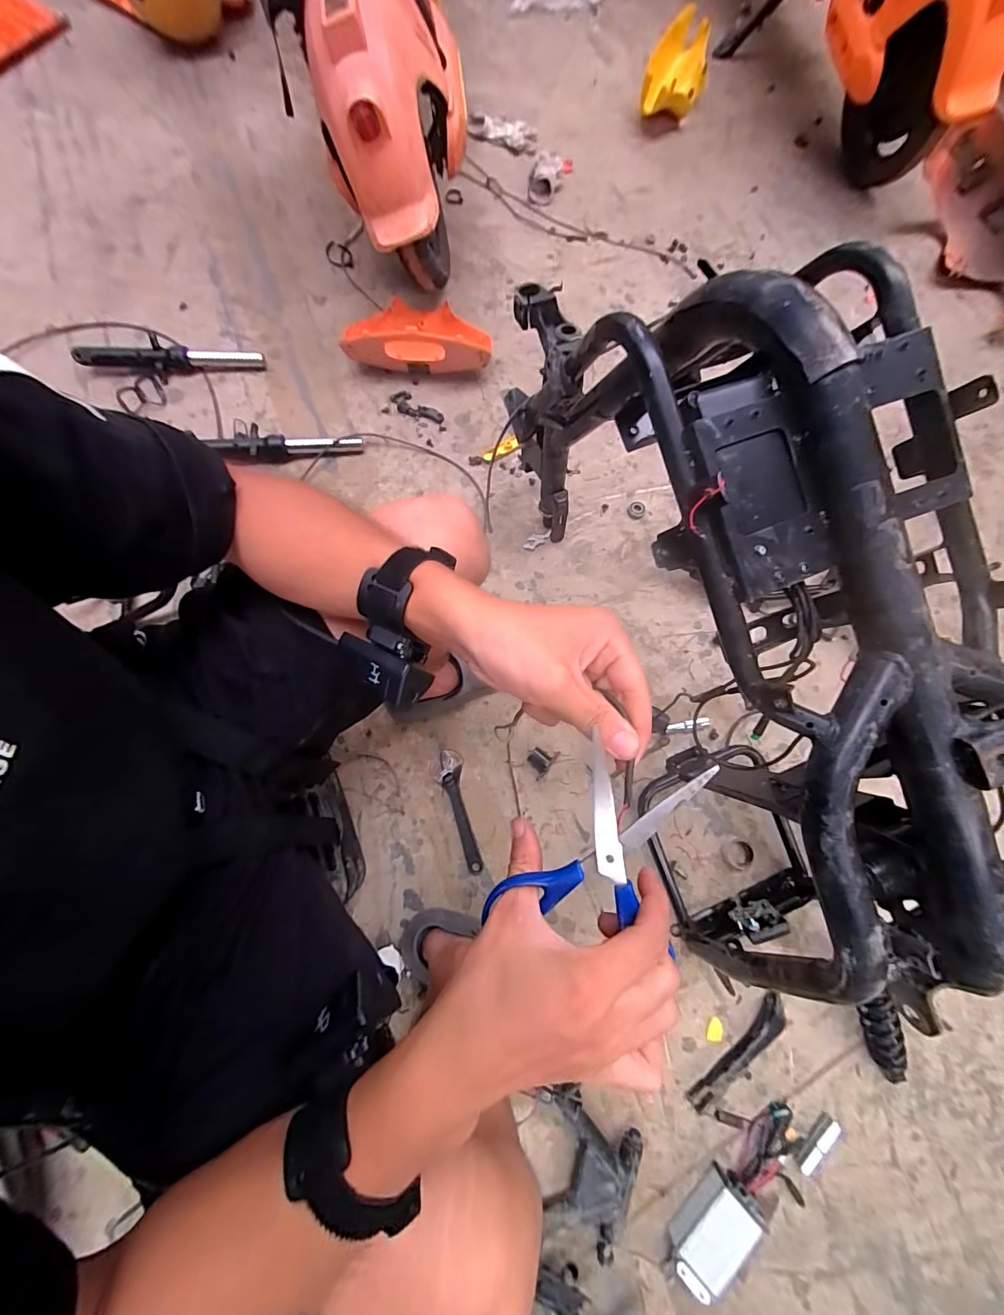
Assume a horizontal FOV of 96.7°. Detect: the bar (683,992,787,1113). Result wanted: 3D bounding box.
[{"bbox_3d":[0.345,0.577,0.652,0.192,0.030,0.030,-41,80,-11],"label":"bar"}]

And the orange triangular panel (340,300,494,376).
[{"bbox_3d":[-0.167,-0.682,0.925,0.291,0.097,0.176,3,75,0],"label":"orange triangular panel"}]

